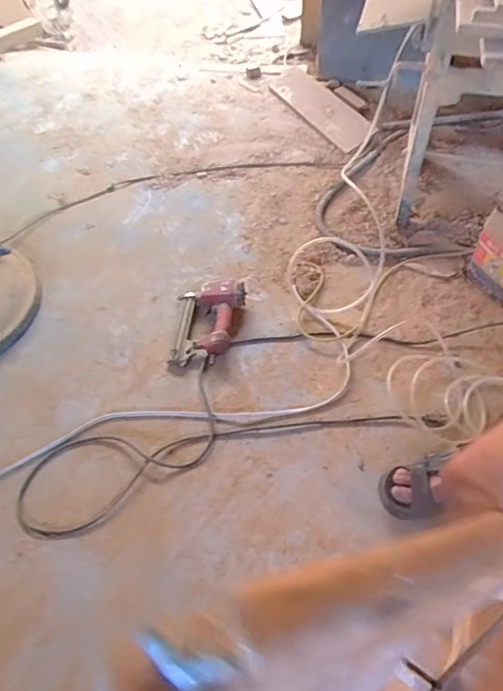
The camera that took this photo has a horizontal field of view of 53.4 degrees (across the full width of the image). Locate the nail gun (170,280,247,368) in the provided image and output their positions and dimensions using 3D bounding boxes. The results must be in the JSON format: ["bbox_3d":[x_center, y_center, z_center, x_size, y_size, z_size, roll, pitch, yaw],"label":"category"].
[{"bbox_3d":[-0.105,-0.054,1.224,0.168,0.060,0.236,3,55,2],"label":"nail gun"}]

